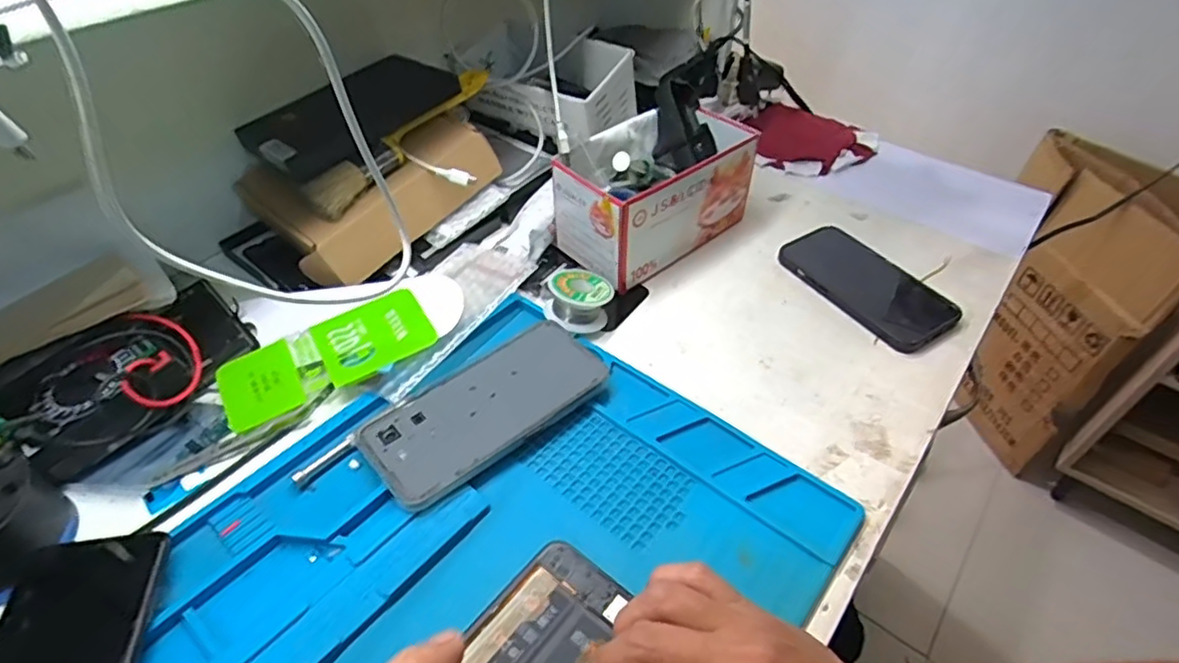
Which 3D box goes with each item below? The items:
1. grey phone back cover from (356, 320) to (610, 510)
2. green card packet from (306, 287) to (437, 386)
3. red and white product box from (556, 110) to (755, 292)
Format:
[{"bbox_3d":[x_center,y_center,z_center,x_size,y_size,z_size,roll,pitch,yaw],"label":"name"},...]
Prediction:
[{"bbox_3d":[-0.072,0.052,0.441,0.168,0.009,0.081,-32,52,-25],"label":"grey phone back cover"},{"bbox_3d":[-0.168,0.002,0.485,0.082,0.005,0.069,-28,57,-19],"label":"green card packet"},{"bbox_3d":[0.062,-0.132,0.580,0.177,0.091,0.107,-29,52,-27],"label":"red and white product box"}]

